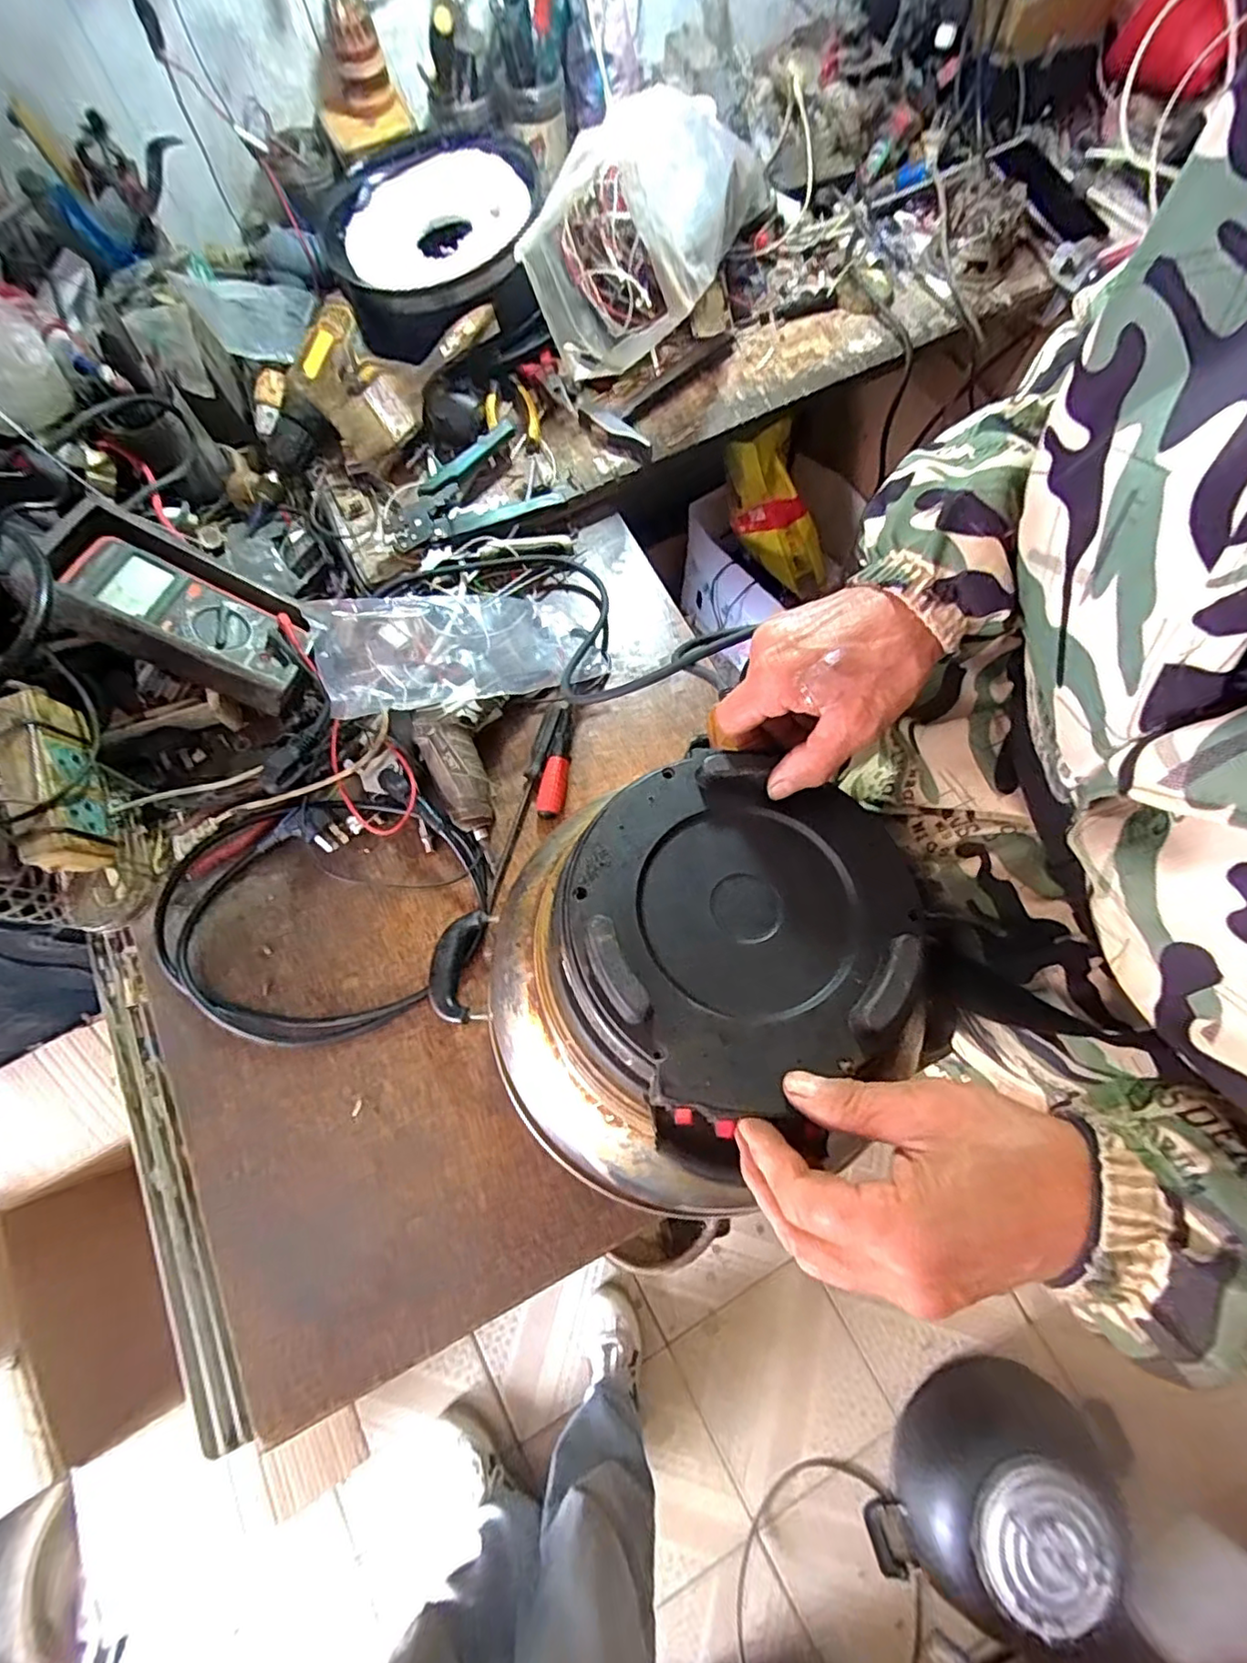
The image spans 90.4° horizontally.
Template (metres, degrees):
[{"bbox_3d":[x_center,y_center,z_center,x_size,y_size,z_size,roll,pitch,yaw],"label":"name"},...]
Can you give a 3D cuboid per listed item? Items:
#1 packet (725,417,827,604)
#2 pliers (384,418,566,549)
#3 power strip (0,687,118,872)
[{"bbox_3d":[0.307,-0.644,1.293,0.162,0.361,0.115,8,71,34],"label":"packet"},{"bbox_3d":[-0.163,-0.348,0.649,0.180,0.023,0.097,-39,79,-11],"label":"pliers"},{"bbox_3d":[-0.434,-0.038,0.468,0.041,0.055,0.140,-22,76,-7],"label":"power strip"}]

